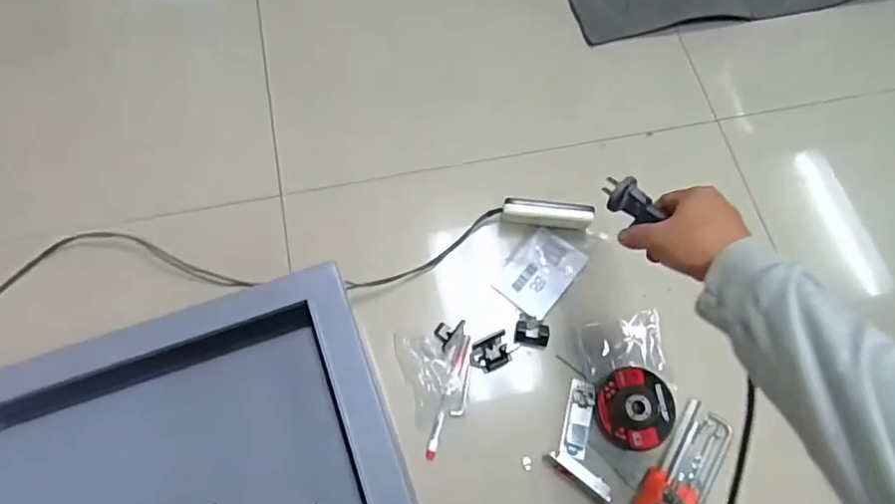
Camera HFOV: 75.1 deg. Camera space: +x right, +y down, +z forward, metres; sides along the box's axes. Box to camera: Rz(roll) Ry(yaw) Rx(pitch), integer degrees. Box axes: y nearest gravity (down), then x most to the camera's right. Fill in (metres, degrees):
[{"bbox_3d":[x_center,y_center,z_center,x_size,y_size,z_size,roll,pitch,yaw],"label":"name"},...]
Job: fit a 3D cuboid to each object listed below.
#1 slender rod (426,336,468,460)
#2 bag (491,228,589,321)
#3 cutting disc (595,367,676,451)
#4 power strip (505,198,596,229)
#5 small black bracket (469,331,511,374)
[{"bbox_3d":[0.000,0.160,0.644,0.012,0.009,0.136,17,68,5],"label":"slender rod"},{"bbox_3d":[0.111,0.021,0.703,0.074,0.012,0.105,37,78,16],"label":"bag"},{"bbox_3d":[0.210,0.174,0.648,0.084,0.004,0.086,0,74,0],"label":"cutting disc"},{"bbox_3d":[0.122,-0.046,0.711,0.106,0.041,0.021,9,68,2],"label":"power strip"},{"bbox_3d":[0.049,0.116,0.663,0.045,0.027,0.033,-21,70,-10],"label":"small black bracket"}]

